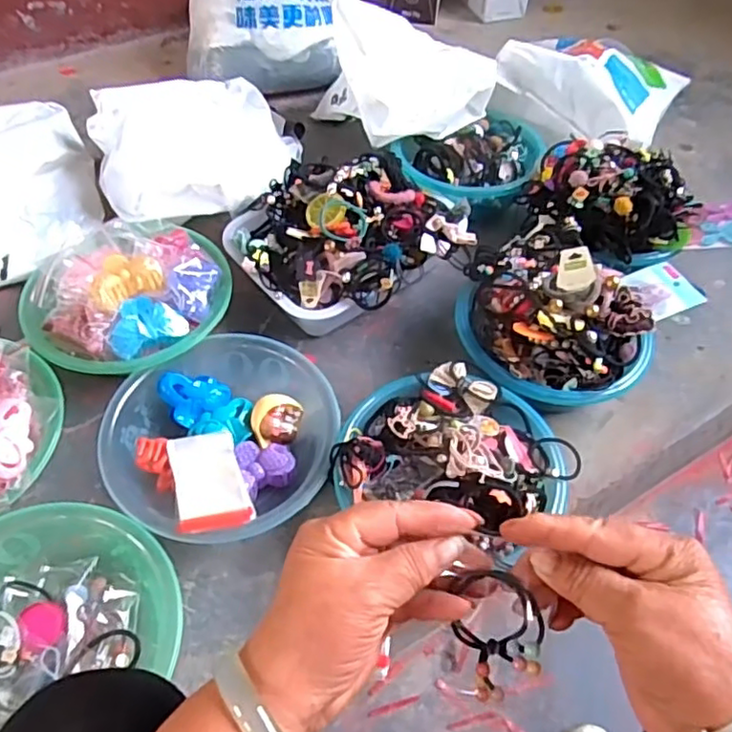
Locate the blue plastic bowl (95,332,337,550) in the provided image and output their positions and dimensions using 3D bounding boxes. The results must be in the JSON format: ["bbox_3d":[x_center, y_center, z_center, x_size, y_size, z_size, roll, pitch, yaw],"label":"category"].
[{"bbox_3d":[-0.150,0.082,0.680,0.226,0.072,0.233,2,53,-2],"label":"blue plastic bowl"}]

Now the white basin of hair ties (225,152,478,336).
[{"bbox_3d":[-0.013,-0.159,0.816,0.291,0.129,0.194,-18,56,-15],"label":"white basin of hair ties"}]

